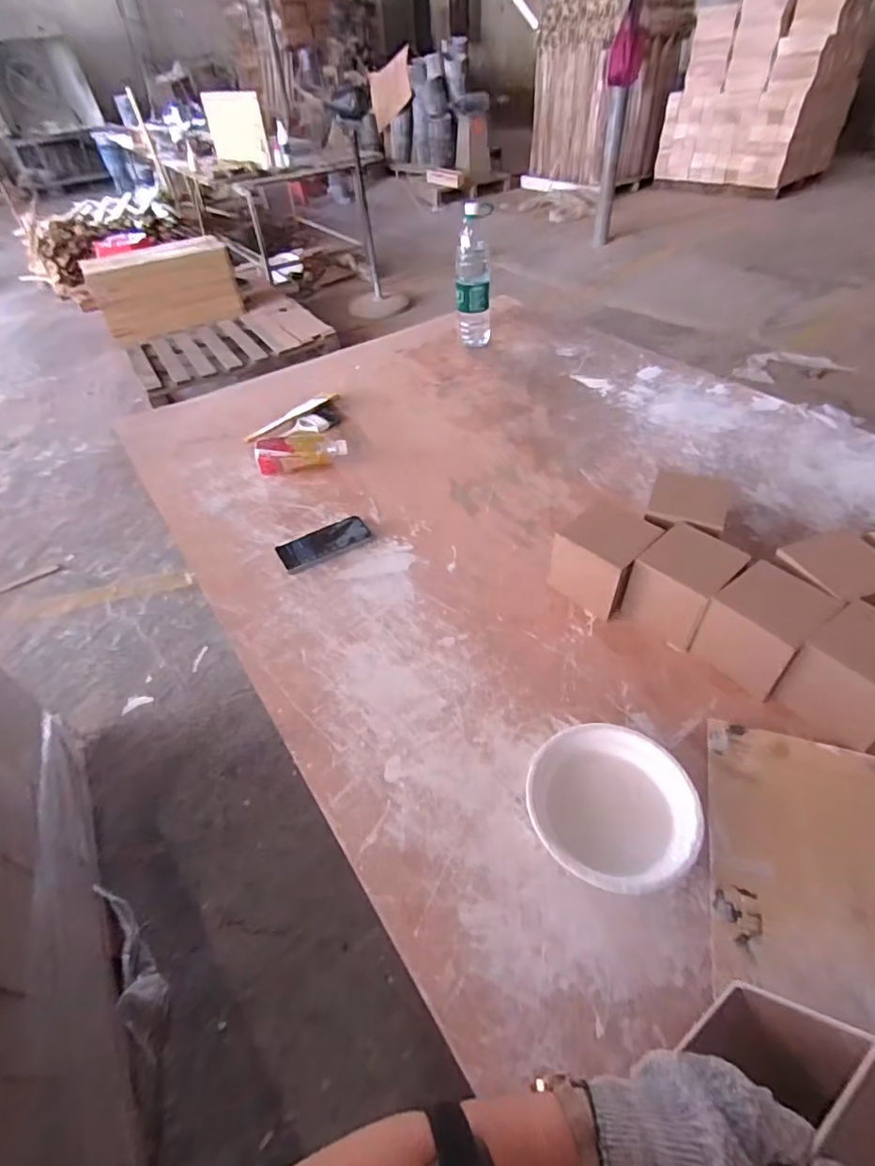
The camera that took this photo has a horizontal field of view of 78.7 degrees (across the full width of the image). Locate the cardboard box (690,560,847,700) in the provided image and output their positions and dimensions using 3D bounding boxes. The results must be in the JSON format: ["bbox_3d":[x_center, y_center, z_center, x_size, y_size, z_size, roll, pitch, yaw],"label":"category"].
[{"bbox_3d":[0.420,0.056,0.691,0.111,0.098,0.109,-31,51,-25],"label":"cardboard box"}]

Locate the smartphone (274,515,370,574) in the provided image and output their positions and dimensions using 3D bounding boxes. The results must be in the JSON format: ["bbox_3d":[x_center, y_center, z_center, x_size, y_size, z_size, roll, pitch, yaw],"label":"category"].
[{"bbox_3d":[-0.199,-0.075,0.934,0.157,0.012,0.077,-26,49,-20],"label":"smartphone"}]

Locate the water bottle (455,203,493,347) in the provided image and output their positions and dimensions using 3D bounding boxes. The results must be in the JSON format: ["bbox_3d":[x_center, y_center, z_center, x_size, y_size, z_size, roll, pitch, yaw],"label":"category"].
[{"bbox_3d":[0.094,-0.781,1.386,0.092,0.314,0.094,-3,45,2],"label":"water bottle"}]

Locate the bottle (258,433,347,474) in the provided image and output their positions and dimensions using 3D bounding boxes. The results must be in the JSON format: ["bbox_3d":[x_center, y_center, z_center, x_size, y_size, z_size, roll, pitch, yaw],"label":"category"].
[{"bbox_3d":[-0.278,-0.269,1.094,0.181,0.066,0.055,-14,46,-10],"label":"bottle"}]

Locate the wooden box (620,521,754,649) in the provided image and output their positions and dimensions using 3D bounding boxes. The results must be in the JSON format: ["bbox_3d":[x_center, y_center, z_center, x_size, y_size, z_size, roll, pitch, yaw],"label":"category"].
[{"bbox_3d":[0.348,-0.002,0.756,0.126,0.098,0.109,-36,53,-28],"label":"wooden box"}]

